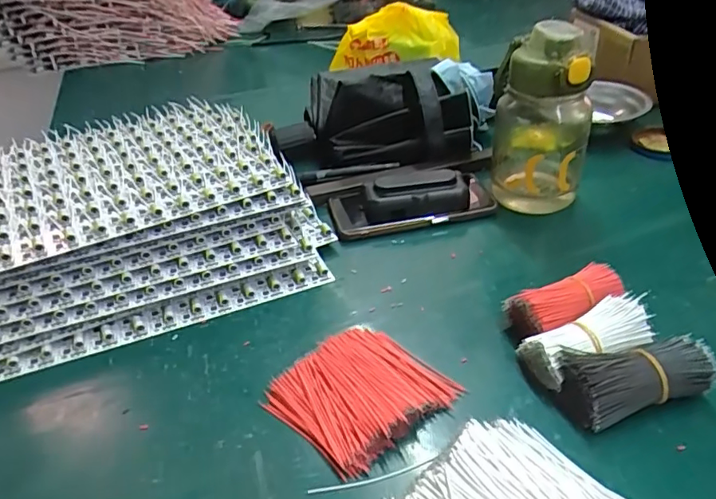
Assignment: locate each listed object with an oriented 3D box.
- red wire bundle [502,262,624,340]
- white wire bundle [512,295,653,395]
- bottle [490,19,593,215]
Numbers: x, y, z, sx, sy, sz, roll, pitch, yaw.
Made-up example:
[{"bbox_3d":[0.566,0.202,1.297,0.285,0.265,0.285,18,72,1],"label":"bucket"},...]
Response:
[{"bbox_3d":[0.156,0.045,0.409,0.095,0.035,0.041,-16,39,-13],"label":"red wire bundle"},{"bbox_3d":[0.162,0.065,0.381,0.090,0.038,0.038,-18,40,-15],"label":"white wire bundle"},{"bbox_3d":[0.176,-0.122,0.518,0.088,0.171,0.074,10,40,18],"label":"bottle"}]

